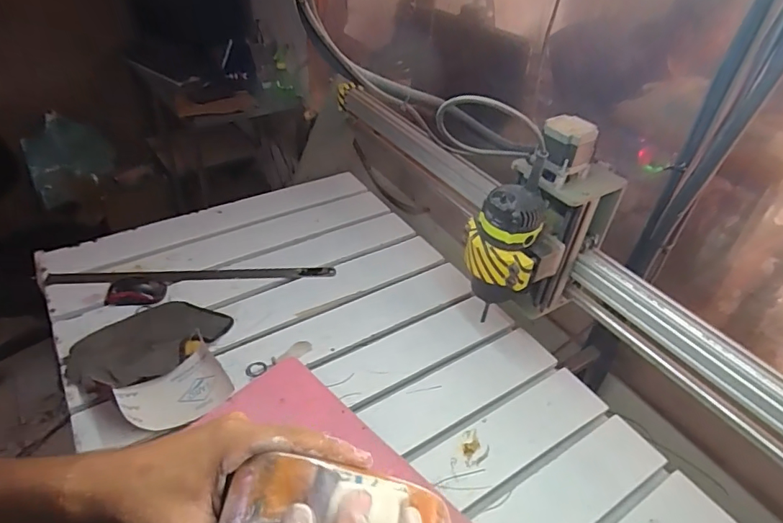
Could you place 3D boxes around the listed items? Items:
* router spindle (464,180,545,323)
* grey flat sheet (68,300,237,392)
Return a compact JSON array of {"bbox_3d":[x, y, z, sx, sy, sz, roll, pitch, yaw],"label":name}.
[{"bbox_3d":[0.149,-0.023,0.667,0.096,0.153,0.084,12,41,10],"label":"router spindle"},{"bbox_3d":[-0.384,0.129,0.787,0.131,0.032,0.231,34,48,30],"label":"grey flat sheet"}]

